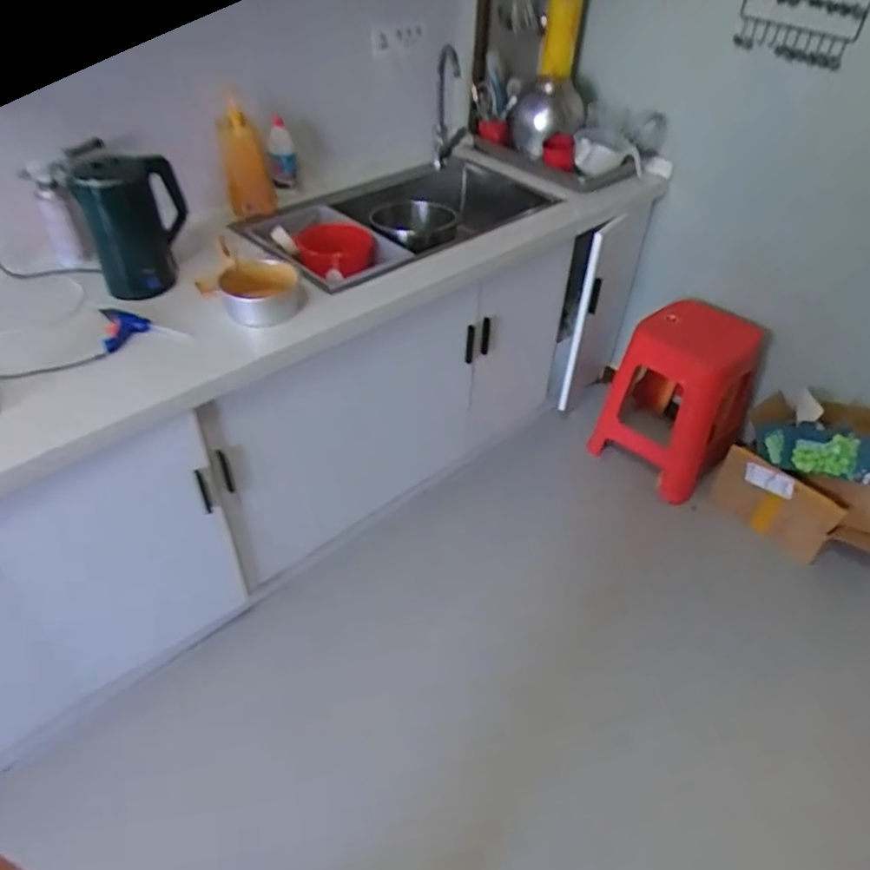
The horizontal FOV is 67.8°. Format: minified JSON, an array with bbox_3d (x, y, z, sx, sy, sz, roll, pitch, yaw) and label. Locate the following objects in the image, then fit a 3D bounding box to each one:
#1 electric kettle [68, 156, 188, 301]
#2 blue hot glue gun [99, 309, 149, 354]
[{"bbox_3d":[-0.598,-0.426,1.316,0.195,0.273,0.175,-19,44,-23],"label":"electric kettle"},{"bbox_3d":[-0.600,-0.212,1.258,0.083,0.026,0.131,-16,43,-20],"label":"blue hot glue gun"}]

